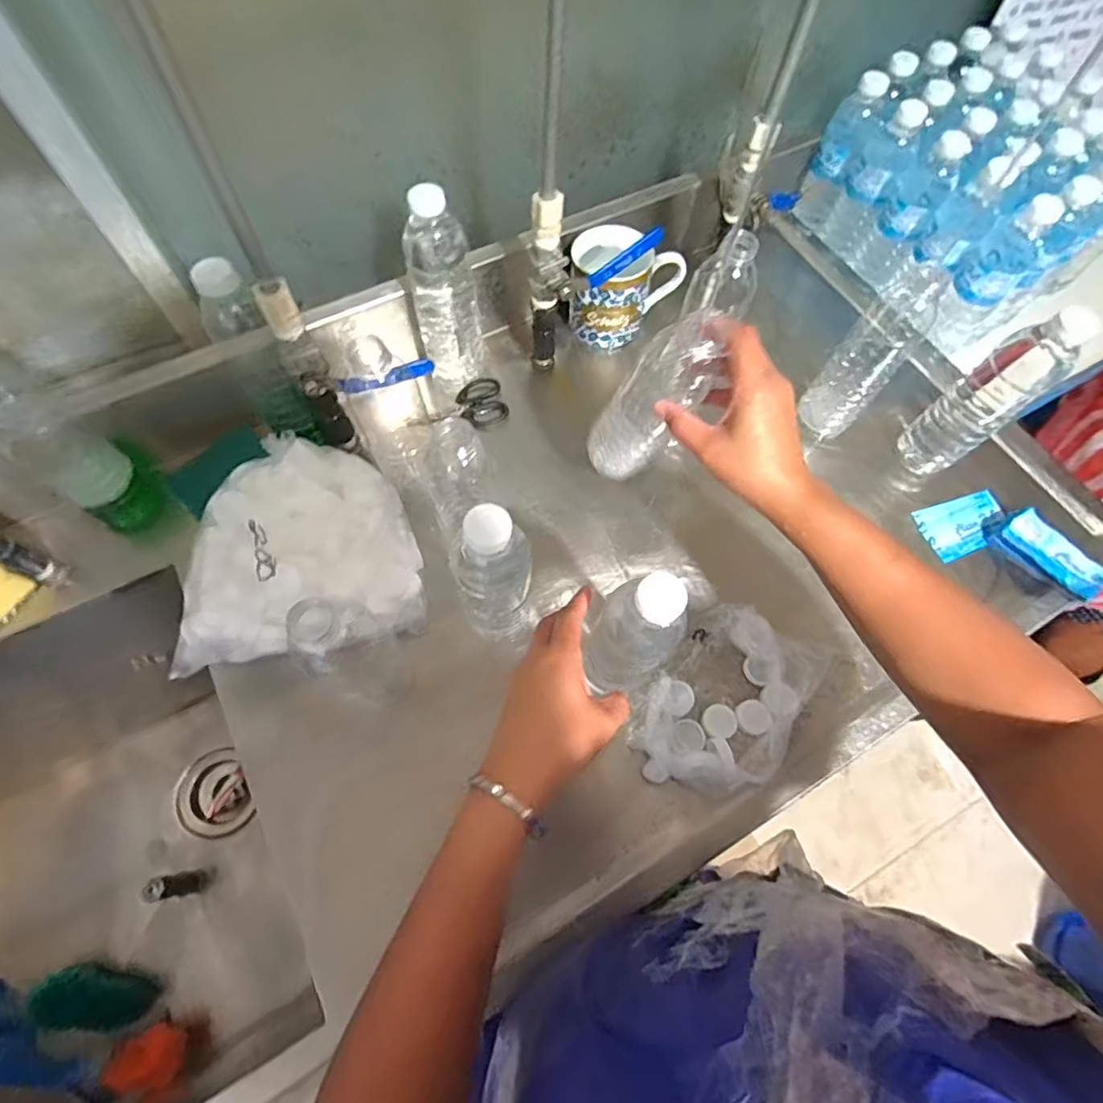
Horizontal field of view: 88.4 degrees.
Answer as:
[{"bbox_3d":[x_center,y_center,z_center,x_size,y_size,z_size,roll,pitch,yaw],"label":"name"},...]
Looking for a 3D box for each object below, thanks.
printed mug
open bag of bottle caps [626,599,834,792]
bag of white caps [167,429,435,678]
[{"bbox_3d":[0.084,-0.302,0.658,0.126,0.118,0.089,10,66,2],"label":"printed mug"},{"bbox_3d":[0.162,0.133,0.523,0.131,0.031,0.187,34,69,12],"label":"open bag of bottle caps"},{"bbox_3d":[-0.224,-0.005,0.520,0.204,0.084,0.199,-3,66,-4],"label":"bag of white caps"}]

